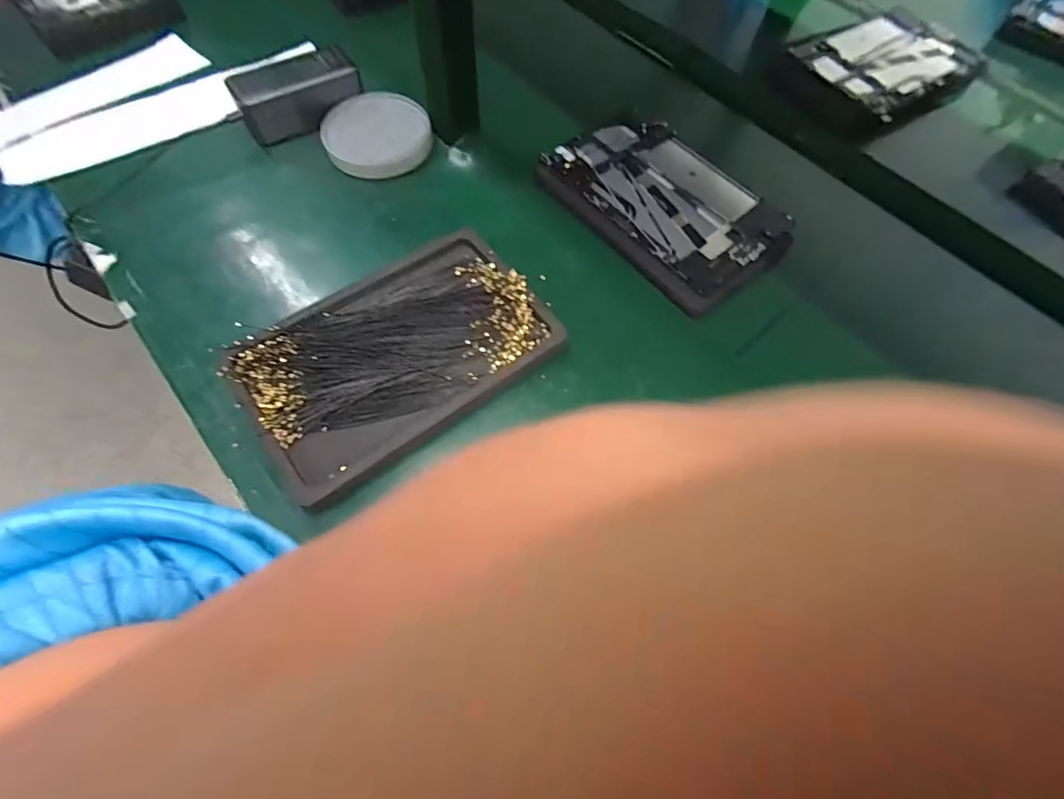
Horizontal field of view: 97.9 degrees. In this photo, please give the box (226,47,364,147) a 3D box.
[{"bbox_3d":[-0.238,-0.313,0.480,0.121,0.047,0.056,-30,70,-15],"label":"box"}]

